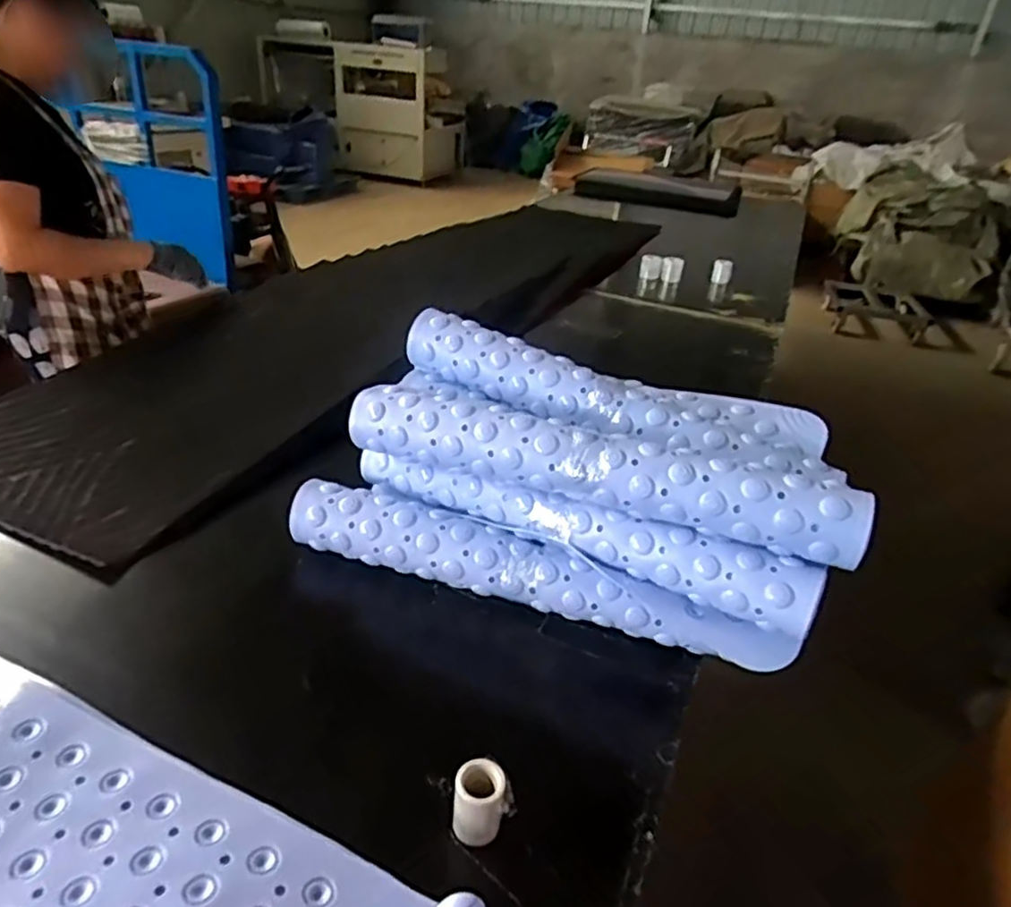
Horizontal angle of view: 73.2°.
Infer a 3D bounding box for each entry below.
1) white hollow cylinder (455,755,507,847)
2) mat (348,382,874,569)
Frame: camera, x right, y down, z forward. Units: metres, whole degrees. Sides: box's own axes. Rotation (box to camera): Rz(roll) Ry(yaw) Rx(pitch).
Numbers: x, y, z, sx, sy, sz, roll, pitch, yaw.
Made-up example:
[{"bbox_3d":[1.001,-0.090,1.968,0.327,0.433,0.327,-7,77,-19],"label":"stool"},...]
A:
[{"bbox_3d":[-0.022,0.310,0.602,0.046,0.059,0.047,8,31,3],"label":"white hollow cylinder"},{"bbox_3d":[0.088,0.011,0.806,0.617,0.082,0.069,17,32,18],"label":"mat"}]

